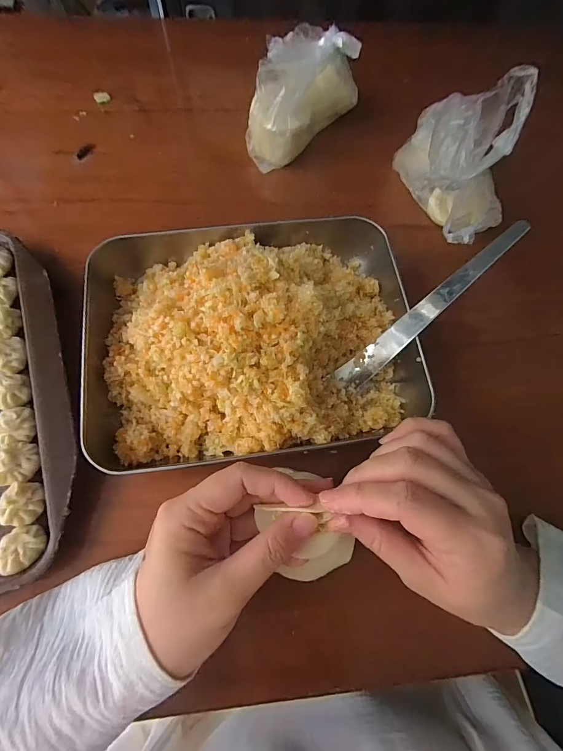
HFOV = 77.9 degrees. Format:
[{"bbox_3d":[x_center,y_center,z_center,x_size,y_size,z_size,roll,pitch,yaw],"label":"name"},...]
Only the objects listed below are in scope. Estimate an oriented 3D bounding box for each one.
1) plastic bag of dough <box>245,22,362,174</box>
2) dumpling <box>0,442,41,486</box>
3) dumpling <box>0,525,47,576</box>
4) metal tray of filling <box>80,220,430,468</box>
[{"bbox_3d":[0.018,-0.294,0.367,0.138,0.087,0.071,-42,77,-16],"label":"plastic bag of dough"},{"bbox_3d":[-0.196,0.065,0.260,0.028,0.018,0.030,1,69,-3],"label":"dumpling"},{"bbox_3d":[-0.180,0.121,0.243,0.029,0.018,0.028,1,69,-3],"label":"dumpling"},{"bbox_3d":[-0.021,-0.041,0.286,0.258,0.085,0.206,-9,70,-6],"label":"metal tray of filling"}]

